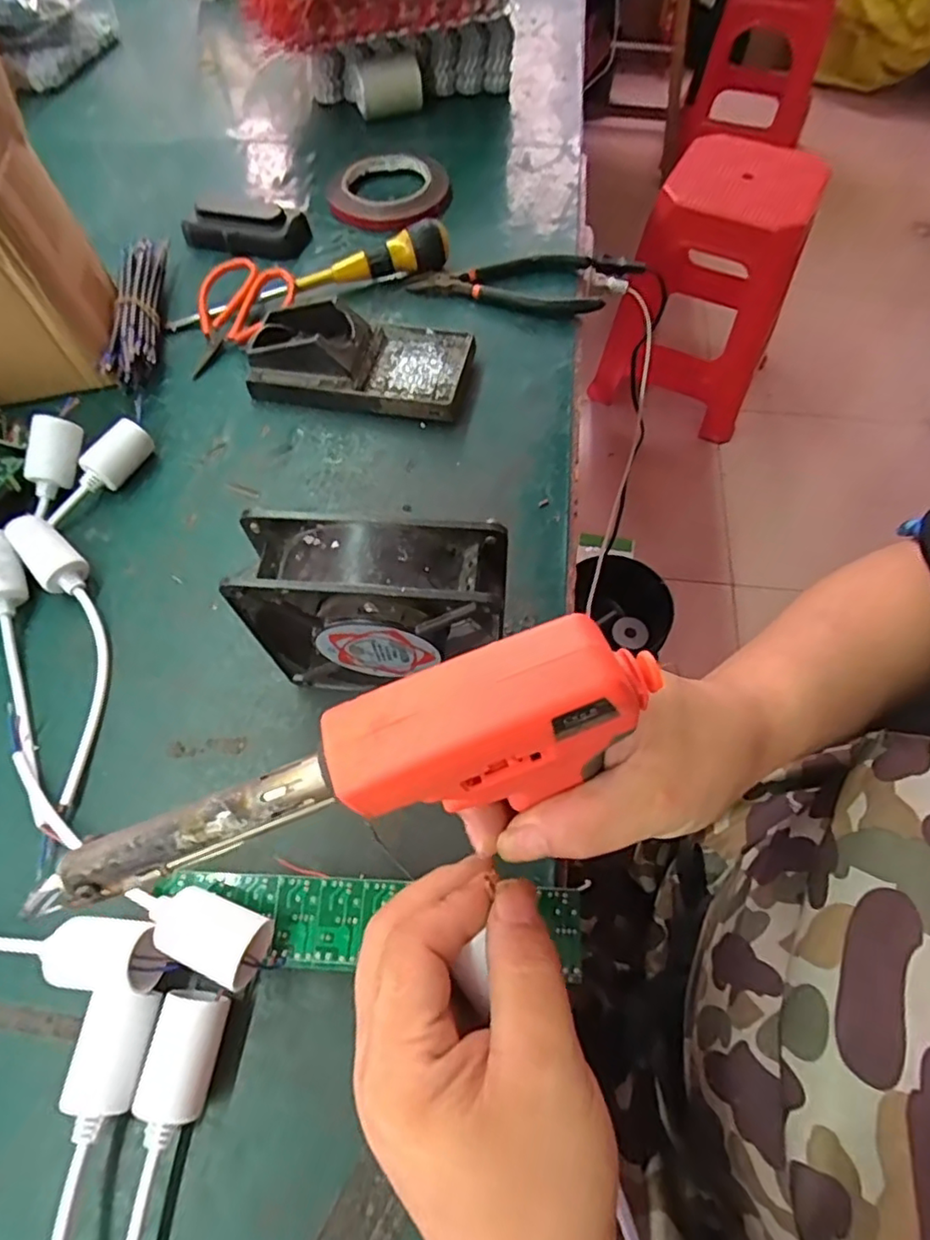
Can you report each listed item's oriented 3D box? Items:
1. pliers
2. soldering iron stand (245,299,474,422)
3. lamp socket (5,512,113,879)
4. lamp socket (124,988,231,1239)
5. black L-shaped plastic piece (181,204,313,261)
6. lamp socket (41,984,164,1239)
[{"bbox_3d":[0.033,-0.280,0.505,0.156,0.016,0.066,9,63,6],"label":"pliers"},{"bbox_3d":[-0.077,-0.196,0.451,0.155,0.042,0.079,9,63,7],"label":"soldering iron stand"},{"bbox_3d":[-0.228,0.028,0.341,0.039,0.034,0.201,-18,64,-7],"label":"lamp socket"},{"bbox_3d":[-0.136,0.256,0.233,0.028,0.024,0.199,9,63,7],"label":"lamp socket"},{"bbox_3d":[-0.196,-0.344,0.539,0.107,0.024,0.042,9,63,6],"label":"black L-shaped plastic piece"},{"bbox_3d":[-0.158,0.253,0.232,0.036,0.029,0.193,2,63,3],"label":"lamp socket"}]

